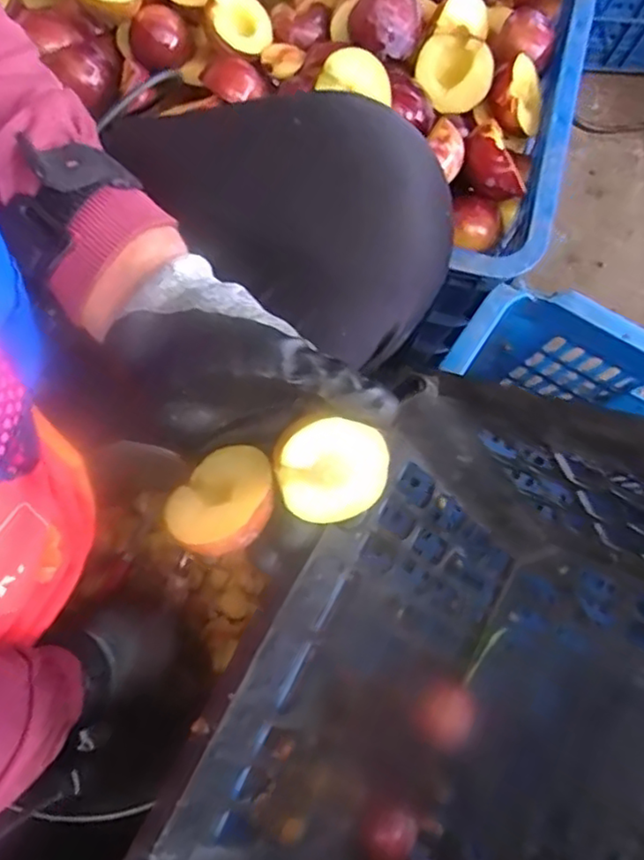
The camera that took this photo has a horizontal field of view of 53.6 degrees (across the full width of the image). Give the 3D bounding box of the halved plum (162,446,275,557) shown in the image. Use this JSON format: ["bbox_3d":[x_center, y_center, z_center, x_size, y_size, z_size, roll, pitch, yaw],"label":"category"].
[{"bbox_3d":[-0.045,0.039,0.298,0.045,0.027,0.050,26,57,40],"label":"halved plum"}]

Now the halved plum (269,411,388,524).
[{"bbox_3d":[0.004,0.016,0.291,0.047,0.025,0.049,12,115,-3],"label":"halved plum"}]

